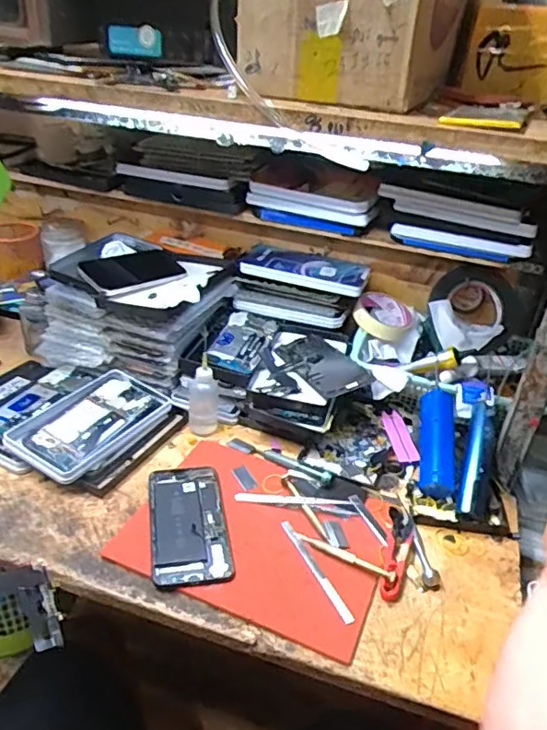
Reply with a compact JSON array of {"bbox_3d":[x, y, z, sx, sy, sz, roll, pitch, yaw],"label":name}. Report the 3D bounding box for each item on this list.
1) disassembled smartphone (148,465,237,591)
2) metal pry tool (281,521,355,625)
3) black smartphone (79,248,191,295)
[{"bbox_3d":[-0.088,0.163,0.601,0.079,0.010,0.155,-3,33,-12],"label":"disassembled smartphone"},{"bbox_3d":[0.041,0.200,0.568,0.015,0.010,0.124,-12,36,-25],"label":"metal pry tool"},{"bbox_3d":[-0.197,-0.137,0.824,0.165,0.012,0.091,-19,50,-42],"label":"black smartphone"}]

